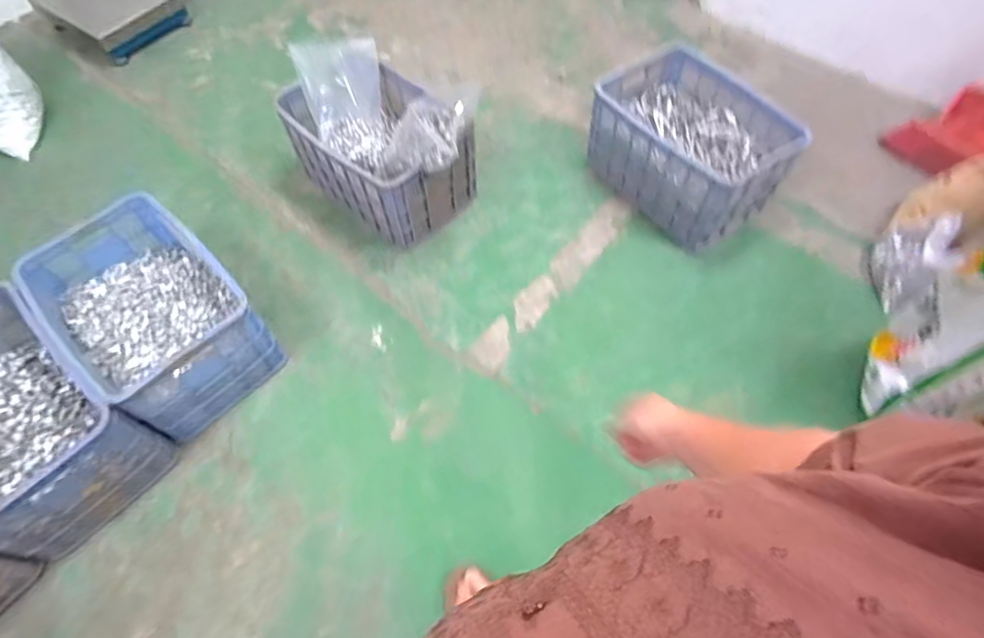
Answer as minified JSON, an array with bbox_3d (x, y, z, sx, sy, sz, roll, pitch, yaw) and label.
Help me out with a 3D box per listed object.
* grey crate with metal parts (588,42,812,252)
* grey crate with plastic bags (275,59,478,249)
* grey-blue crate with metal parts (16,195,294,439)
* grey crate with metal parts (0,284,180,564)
[{"bbox_3d":[0.614,-0.557,1.718,0.417,0.286,0.567,-33,65,-18],"label":"grey crate with metal parts"},{"bbox_3d":[-0.340,-0.536,1.672,0.361,0.363,0.543,-40,67,-21],"label":"grey crate with plastic bags"},{"bbox_3d":[-0.894,-0.021,1.430,0.610,0.292,0.364,37,66,19],"label":"grey-blue crate with metal parts"},{"bbox_3d":[-1.141,0.237,1.302,0.598,0.280,0.392,37,66,19],"label":"grey crate with metal parts"}]

